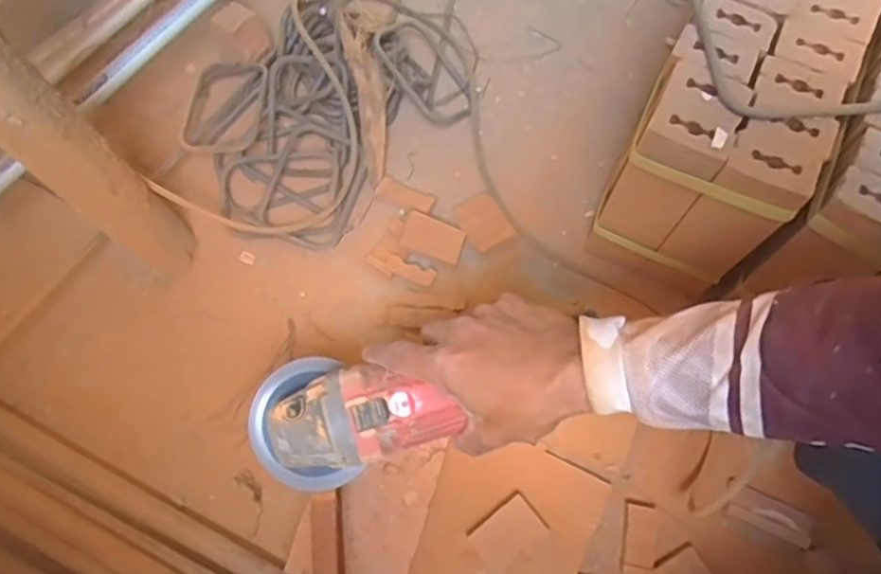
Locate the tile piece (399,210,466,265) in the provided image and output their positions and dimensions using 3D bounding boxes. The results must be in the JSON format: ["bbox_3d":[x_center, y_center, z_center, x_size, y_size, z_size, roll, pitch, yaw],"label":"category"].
[{"bbox_3d":[-0.008,-0.052,0.700,0.064,0.006,0.038,22,86,3],"label":"tile piece"}]

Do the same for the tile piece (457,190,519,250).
[{"bbox_3d":[0.047,-0.071,0.725,0.048,0.007,0.062,-28,69,-9],"label":"tile piece"}]

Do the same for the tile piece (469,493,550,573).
[{"bbox_3d":[0.061,0.222,0.602,0.059,0.011,0.043,-40,71,-13],"label":"tile piece"}]

